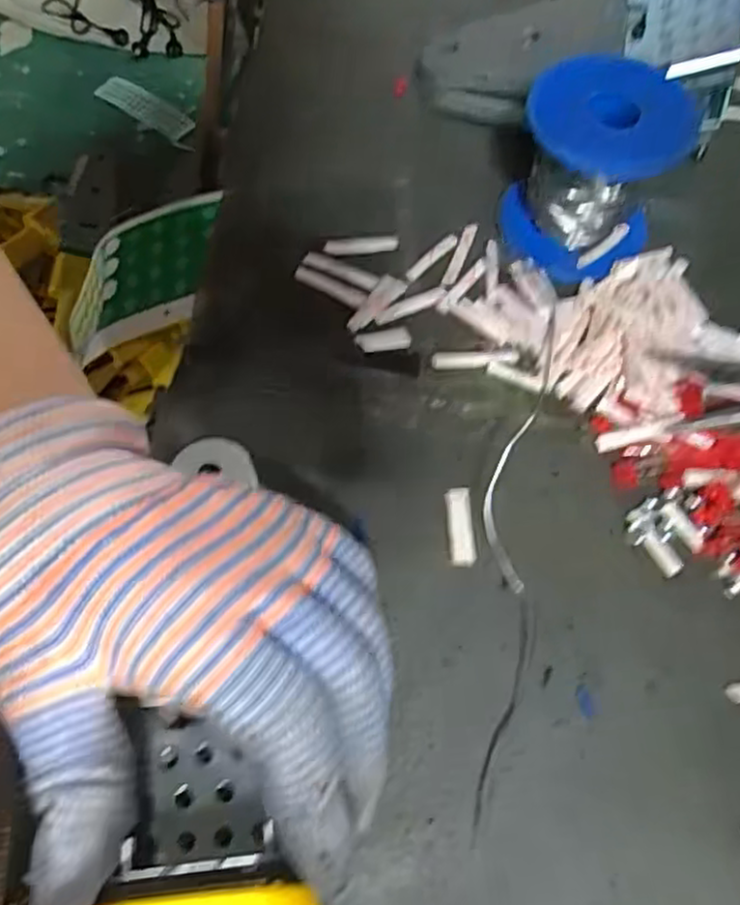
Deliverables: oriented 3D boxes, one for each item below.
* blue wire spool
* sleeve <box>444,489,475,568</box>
[{"bbox_3d":[0.092,-0.119,0.298,0.064,0.059,0.069,19,66,8],"label":"blue wire spool"},{"bbox_3d":[0.033,0.026,0.258,0.009,0.004,0.028,-3,65,-2],"label":"sleeve"}]

